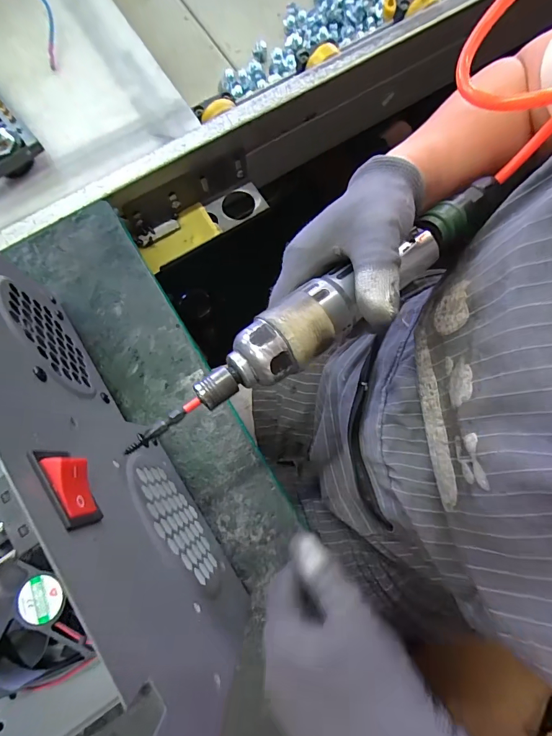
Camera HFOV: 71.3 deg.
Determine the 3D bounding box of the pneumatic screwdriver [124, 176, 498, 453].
[{"bbox_3d":[0.041,-0.039,0.250,0.288,0.045,0.037,-35,79,-18],"label":"pneumatic screwdriver"}]

